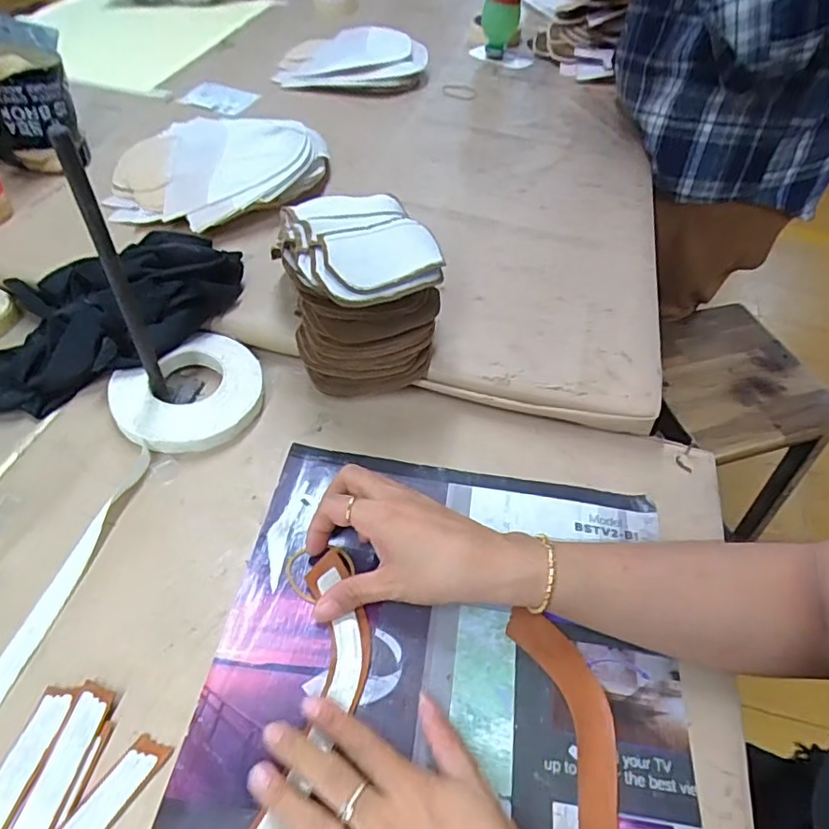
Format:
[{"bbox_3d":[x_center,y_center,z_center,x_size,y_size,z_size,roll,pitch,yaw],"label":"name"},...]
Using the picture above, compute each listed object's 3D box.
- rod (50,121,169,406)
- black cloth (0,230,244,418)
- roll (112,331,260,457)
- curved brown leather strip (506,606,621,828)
[{"bbox_3d":[-0.197,-0.087,0.385,0.013,0.198,0.015,-13,52,-15],"label":"rod"},{"bbox_3d":[-0.264,-0.093,0.501,0.223,0.069,0.139,-13,53,-15],"label":"black cloth"},{"bbox_3d":[-0.181,-0.017,0.473,0.116,0.026,0.099,-36,61,-29],"label":"roll"},{"bbox_3d":[0.079,0.223,0.307,0.063,0.005,0.225,9,50,3],"label":"curved brown leather strip"}]

